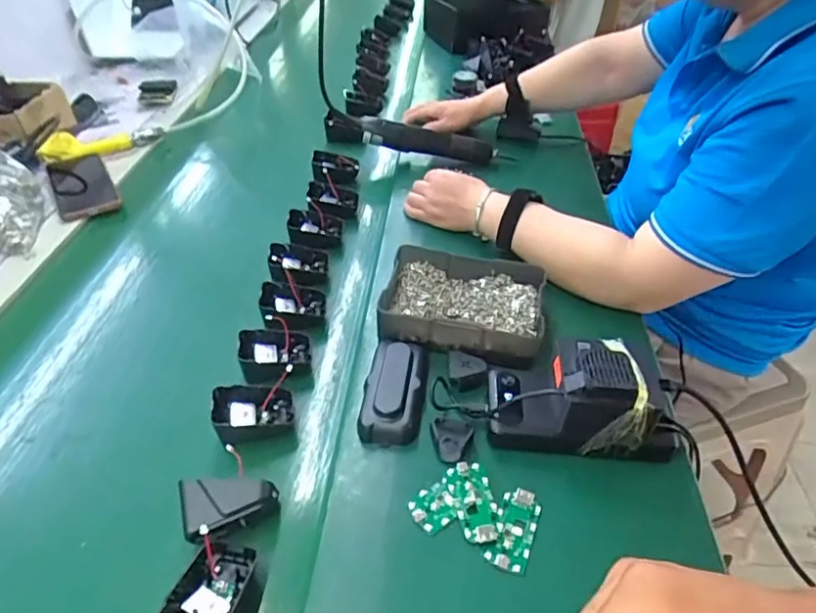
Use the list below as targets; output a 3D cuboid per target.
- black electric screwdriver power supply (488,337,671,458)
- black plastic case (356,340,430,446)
[{"bbox_3d":[0.144,0.068,0.466,0.146,0.070,0.072,3,42,6],"label":"black electric screwdriver power supply"},{"bbox_3d":[-0.010,0.069,0.505,0.051,0.029,0.112,3,42,6],"label":"black plastic case"}]

